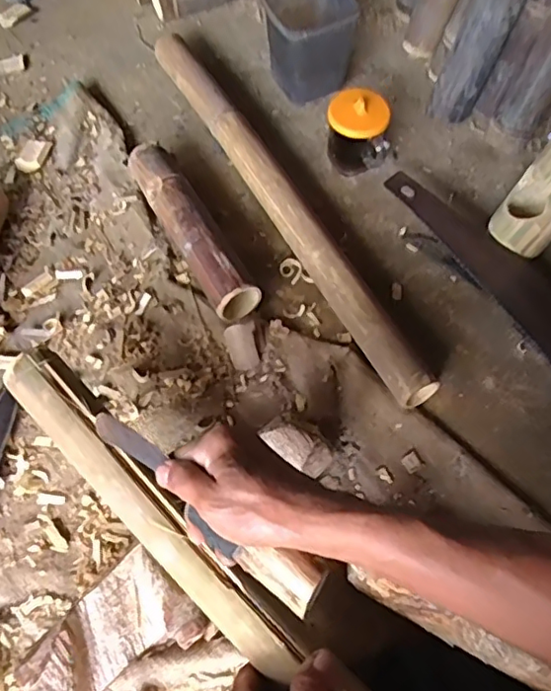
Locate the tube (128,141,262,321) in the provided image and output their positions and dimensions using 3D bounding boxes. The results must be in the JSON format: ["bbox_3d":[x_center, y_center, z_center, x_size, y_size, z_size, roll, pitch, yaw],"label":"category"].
[{"bbox_3d":[-0.108,-0.150,0.727,0.056,0.055,0.269,-26,66,-14],"label":"tube"}]

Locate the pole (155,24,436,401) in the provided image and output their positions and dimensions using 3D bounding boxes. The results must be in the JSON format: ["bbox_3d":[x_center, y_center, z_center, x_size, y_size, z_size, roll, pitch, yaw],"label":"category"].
[{"bbox_3d":[-0.002,-0.197,0.758,0.049,0.053,0.652,-26,66,-14],"label":"pole"}]

